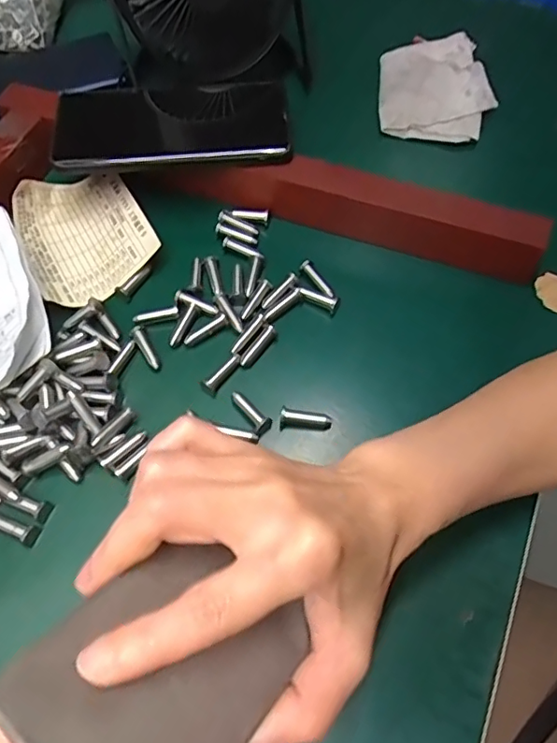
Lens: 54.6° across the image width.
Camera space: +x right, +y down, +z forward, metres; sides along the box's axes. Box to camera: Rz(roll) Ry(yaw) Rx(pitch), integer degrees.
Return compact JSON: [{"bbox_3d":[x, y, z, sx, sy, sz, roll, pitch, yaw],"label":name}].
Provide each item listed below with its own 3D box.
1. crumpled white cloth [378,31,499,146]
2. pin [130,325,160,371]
[{"bbox_3d":[0.132,-0.240,0.454,0.086,0.018,0.120,6,63,1],"label":"crumpled white cloth"},{"bbox_3d":[-0.084,-0.015,0.338,0.008,0.006,0.032,-26,67,-15],"label":"pin"}]

